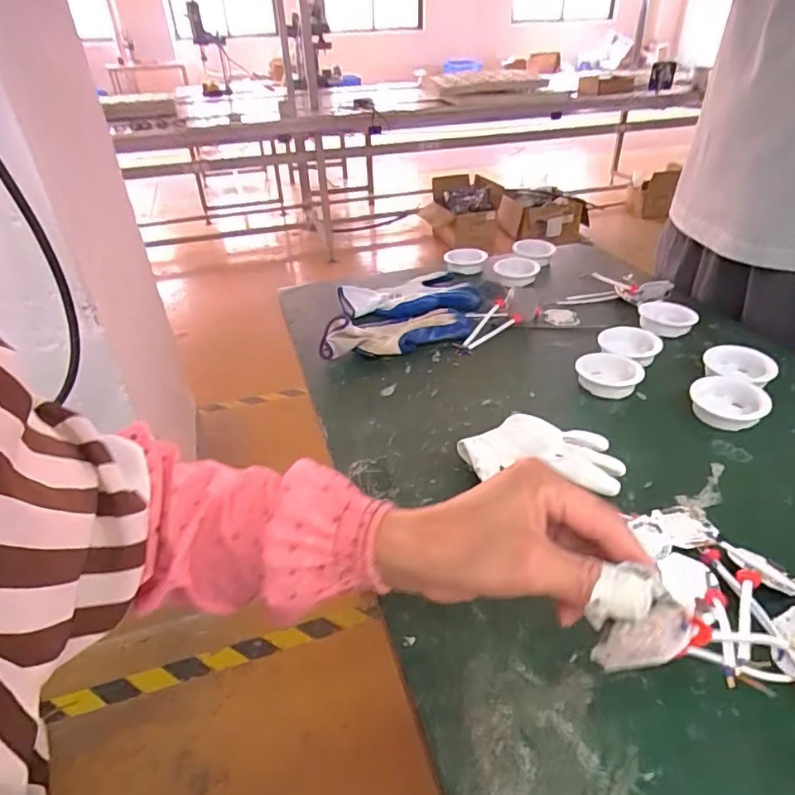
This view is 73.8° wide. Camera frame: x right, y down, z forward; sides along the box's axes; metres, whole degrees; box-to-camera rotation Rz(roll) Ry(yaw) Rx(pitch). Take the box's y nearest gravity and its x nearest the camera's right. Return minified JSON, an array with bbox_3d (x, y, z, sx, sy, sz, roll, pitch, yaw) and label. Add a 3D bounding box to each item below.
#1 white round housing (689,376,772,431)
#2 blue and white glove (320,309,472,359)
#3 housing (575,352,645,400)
[{"bbox_3d":[0.354,0.006,0.568,0.071,0.026,0.071,-2,36,1],"label":"white round housing"},{"bbox_3d":[0.002,-0.090,0.703,0.204,0.050,0.083,-5,36,-4],"label":"blue and white glove"},{"bbox_3d":[0.246,-0.026,0.620,0.071,0.023,0.069,-2,36,1],"label":"housing"}]

